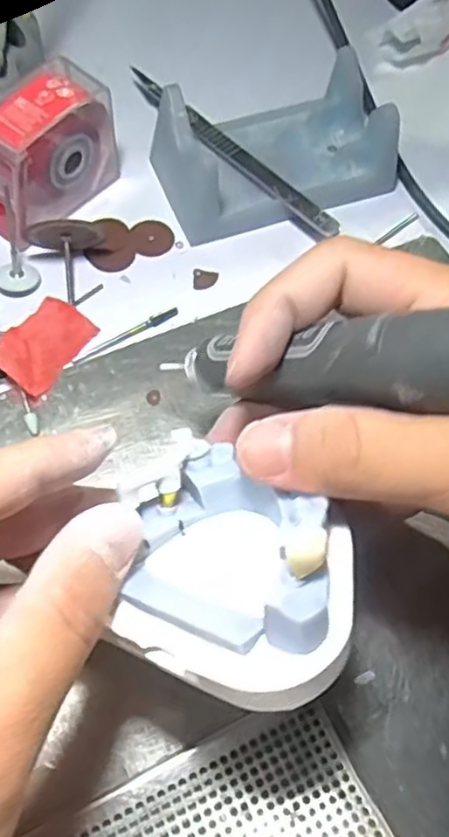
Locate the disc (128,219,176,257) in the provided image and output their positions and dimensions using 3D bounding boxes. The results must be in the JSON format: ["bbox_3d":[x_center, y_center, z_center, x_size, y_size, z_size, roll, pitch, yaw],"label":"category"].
[{"bbox_3d":[-0.034,-0.083,0.309,0.020,0.004,0.020,2,65,-4],"label":"disc"}]

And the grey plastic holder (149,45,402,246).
[{"bbox_3d":[0.027,-0.129,0.312,0.112,0.038,0.066,-21,68,-13],"label":"grey plastic holder"}]

